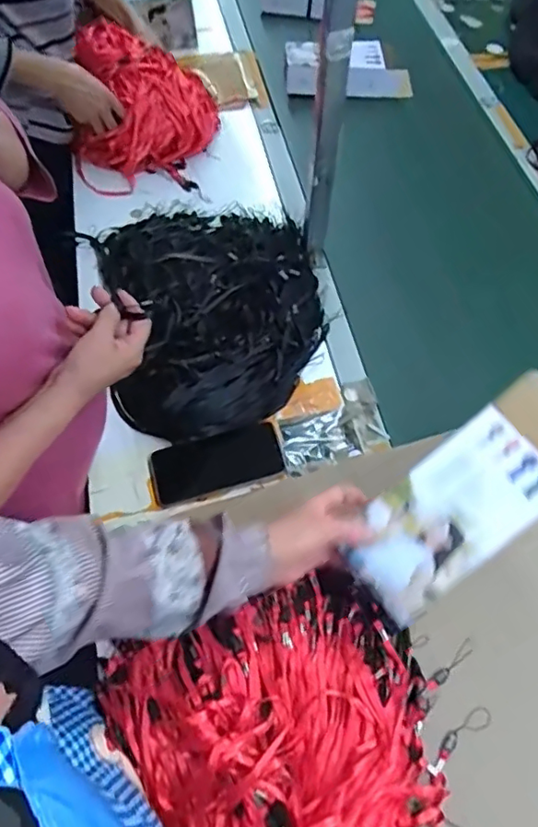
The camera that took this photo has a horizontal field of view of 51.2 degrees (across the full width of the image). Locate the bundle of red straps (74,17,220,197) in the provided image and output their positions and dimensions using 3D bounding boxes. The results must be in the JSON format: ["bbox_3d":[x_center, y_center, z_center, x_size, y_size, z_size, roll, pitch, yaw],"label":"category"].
[{"bbox_3d":[-0.225,-0.523,0.963,0.221,0.133,0.248,8,64,7],"label":"bundle of red straps"}]

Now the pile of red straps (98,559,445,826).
[{"bbox_3d":[0.021,0.329,0.512,0.290,0.078,0.307,-19,64,-7],"label":"pile of red straps"}]

